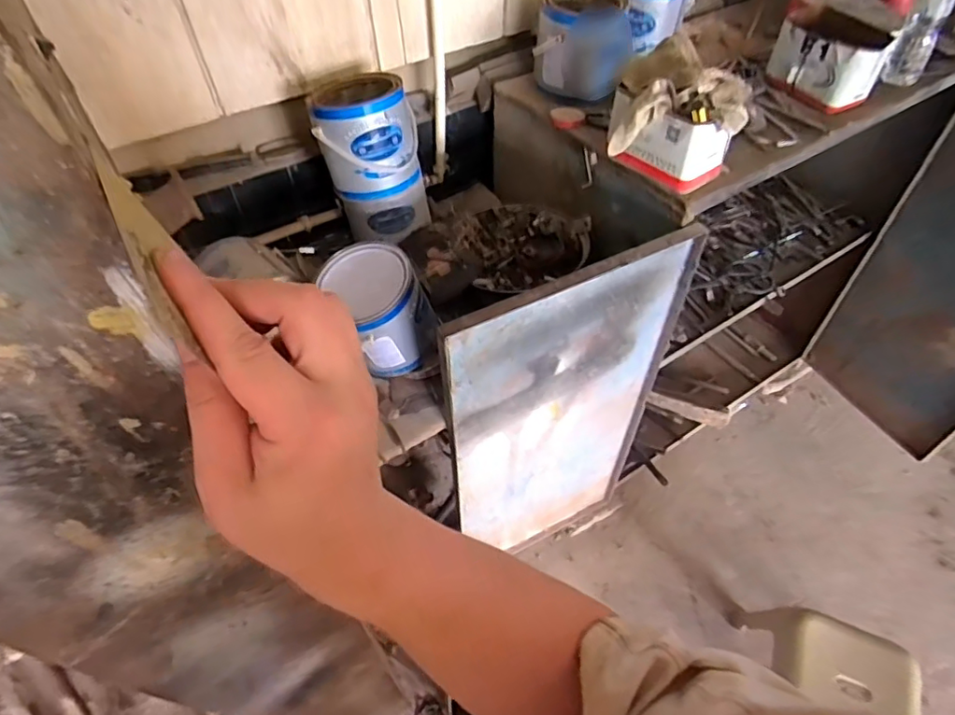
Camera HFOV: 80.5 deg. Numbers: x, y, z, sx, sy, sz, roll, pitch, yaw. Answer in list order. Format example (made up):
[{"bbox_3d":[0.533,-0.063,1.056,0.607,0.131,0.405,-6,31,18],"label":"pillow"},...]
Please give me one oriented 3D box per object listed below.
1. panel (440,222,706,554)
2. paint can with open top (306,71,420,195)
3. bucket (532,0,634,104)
[{"bbox_3d":[0.164,0.175,1.176,0.471,0.963,0.024,-23,53,-16],"label":"panel"},{"bbox_3d":[-0.188,-0.380,0.957,0.162,0.147,0.166,-16,54,-12],"label":"paint can with open top"},{"bbox_3d":[0.198,-0.596,1.065,0.167,0.140,0.182,8,53,6],"label":"bucket"}]

